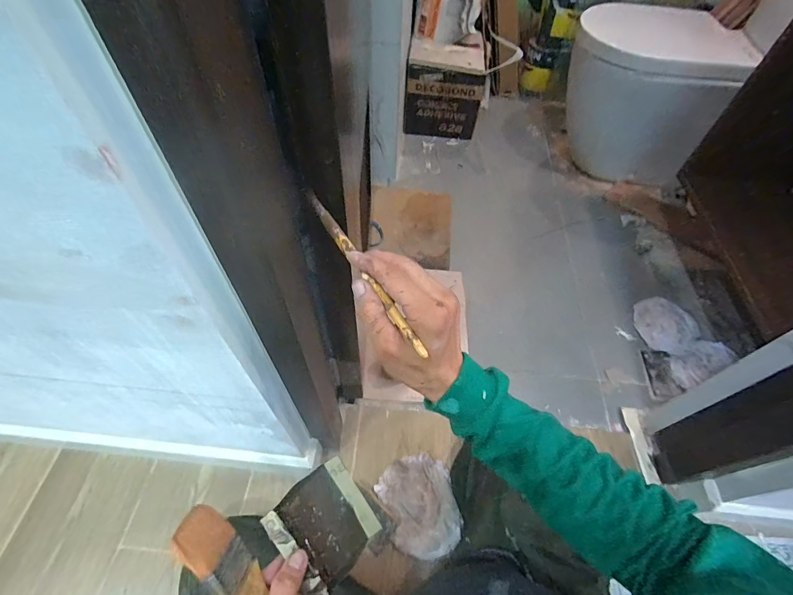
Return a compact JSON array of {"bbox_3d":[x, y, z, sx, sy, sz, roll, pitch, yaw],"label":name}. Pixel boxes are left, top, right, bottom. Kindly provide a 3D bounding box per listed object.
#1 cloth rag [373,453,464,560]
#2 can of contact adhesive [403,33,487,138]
[{"bbox_3d":[0.043,0.405,0.743,0.145,0.033,0.177,-10,56,-9],"label":"cloth rag"},{"bbox_3d":[0.178,-0.802,1.429,0.274,0.267,0.260,5,57,0],"label":"can of contact adhesive"}]

